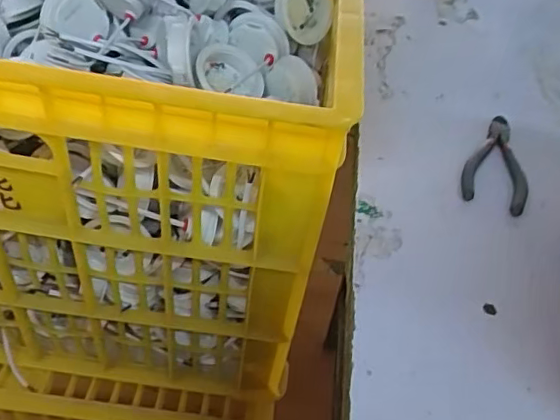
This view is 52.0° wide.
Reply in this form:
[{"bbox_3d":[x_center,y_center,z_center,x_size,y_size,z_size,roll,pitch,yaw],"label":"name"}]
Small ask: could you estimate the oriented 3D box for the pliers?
[{"bbox_3d":[0.183,-0.042,0.477,0.050,0.009,0.120,20,45,12],"label":"pliers"}]

